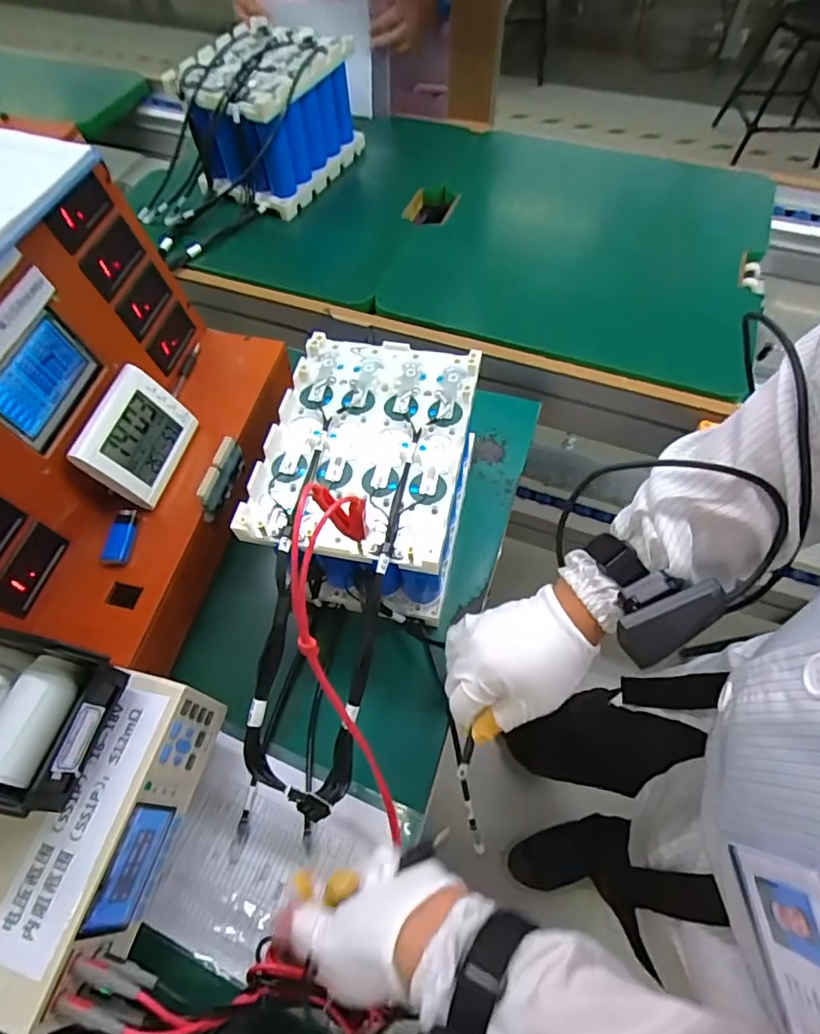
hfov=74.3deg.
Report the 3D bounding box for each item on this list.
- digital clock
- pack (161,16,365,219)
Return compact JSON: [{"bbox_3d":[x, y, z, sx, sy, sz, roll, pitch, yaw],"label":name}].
[{"bbox_3d":[-0.266,-0.077,0.531,0.024,0.092,0.111,-3,57,33],"label":"digital clock"},{"bbox_3d":[-0.213,-0.610,0.829,0.182,0.155,0.218,24,65,15],"label":"pack"}]

